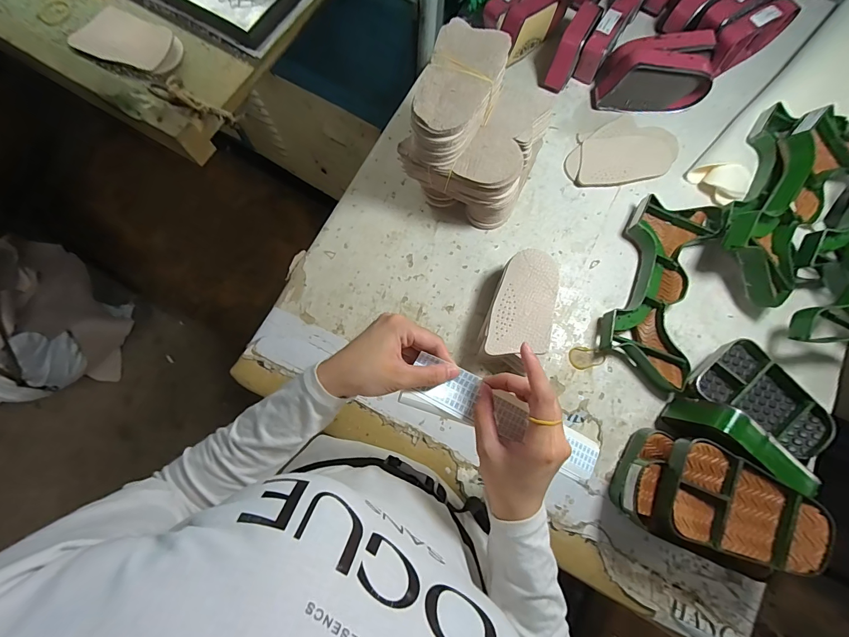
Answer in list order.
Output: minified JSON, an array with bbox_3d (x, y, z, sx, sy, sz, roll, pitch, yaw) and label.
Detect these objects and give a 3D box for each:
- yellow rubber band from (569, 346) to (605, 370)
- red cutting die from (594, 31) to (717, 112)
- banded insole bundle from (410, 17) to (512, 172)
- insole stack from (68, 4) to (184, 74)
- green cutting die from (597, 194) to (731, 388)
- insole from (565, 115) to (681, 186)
[{"bbox_3d":[0.224,0.053,0.524,0.049,0.006,0.032,-9,79,-1],"label":"yellow rubber band"},{"bbox_3d":[0.348,-0.373,0.575,0.154,0.081,0.066,1,77,0],"label":"red cutting die"},{"bbox_3d":[0.039,-0.257,0.444,0.079,0.063,0.143,20,78,5],"label":"banded insole bundle"},{"bbox_3d":[-0.403,-0.375,0.512,0.151,0.012,0.078,27,78,6],"label":"insole stack"},{"bbox_3d":[0.329,-0.049,0.531,0.118,0.038,0.265,22,78,5],"label":"green cutting die"},{"bbox_3d":[0.303,-0.258,0.588,0.172,0.006,0.107,-14,77,-3],"label":"insole"}]

